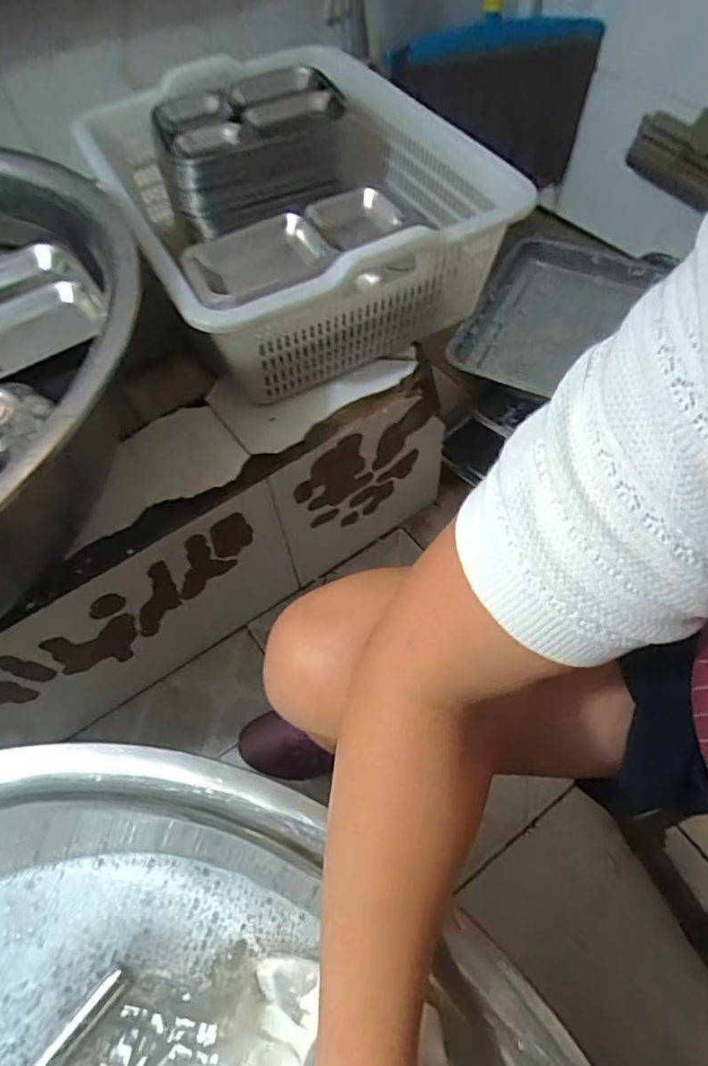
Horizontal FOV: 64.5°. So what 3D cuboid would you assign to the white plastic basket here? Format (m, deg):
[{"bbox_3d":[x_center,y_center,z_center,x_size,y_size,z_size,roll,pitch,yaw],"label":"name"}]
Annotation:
[{"bbox_3d":[-0.086,-0.417,0.728,0.388,0.188,0.490,-25,59,-12],"label":"white plastic basket"}]

